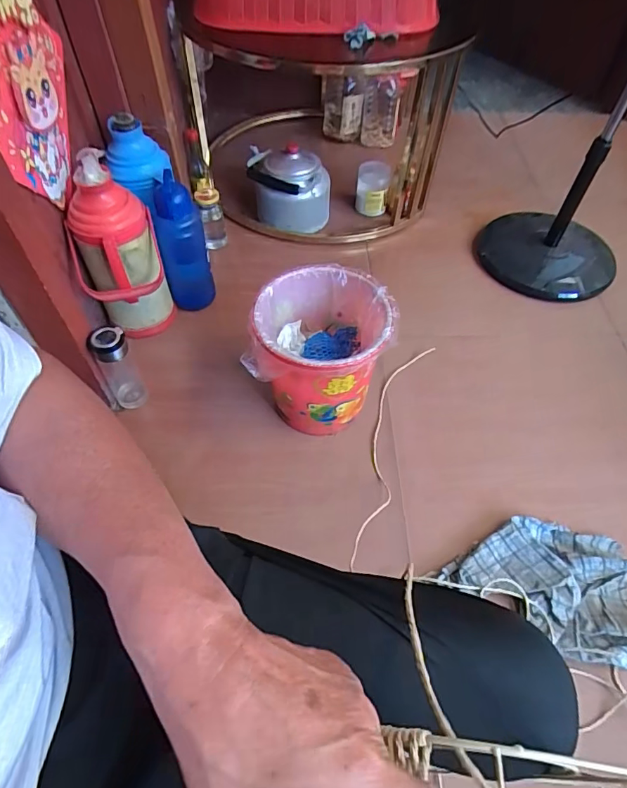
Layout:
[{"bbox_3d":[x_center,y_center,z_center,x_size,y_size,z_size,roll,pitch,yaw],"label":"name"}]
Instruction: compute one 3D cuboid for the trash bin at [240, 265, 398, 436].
[{"bbox_3d":[0.025,-0.069,0.921,0.232,0.260,0.237,1,54,-1],"label":"trash bin"}]

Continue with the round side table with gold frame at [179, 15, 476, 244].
[{"bbox_3d":[0.023,-0.855,1.396,0.706,0.480,0.751,-1,53,0],"label":"round side table with gold frame"}]

